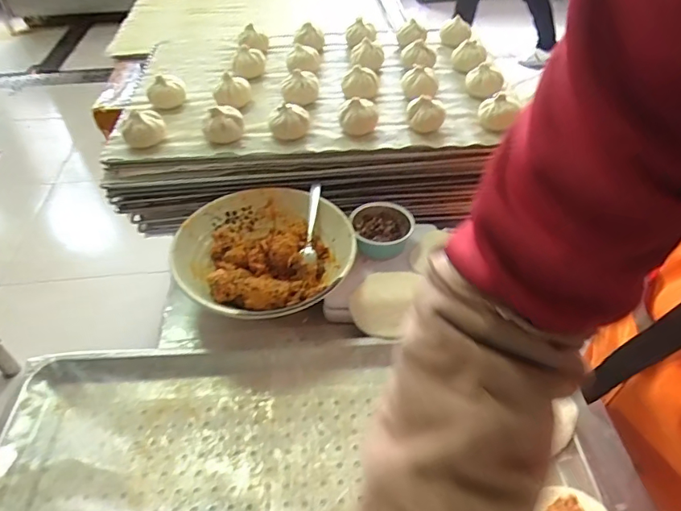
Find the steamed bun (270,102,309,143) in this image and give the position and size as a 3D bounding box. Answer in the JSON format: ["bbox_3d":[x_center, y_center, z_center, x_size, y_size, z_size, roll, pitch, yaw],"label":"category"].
[{"bbox_3d":[-0.069,-0.182,0.654,0.050,0.040,0.050,-5,44,-3],"label":"steamed bun"}]

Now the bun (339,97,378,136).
[{"bbox_3d":[0.026,-0.193,0.665,0.049,0.041,0.049,2,44,4],"label":"bun"}]

